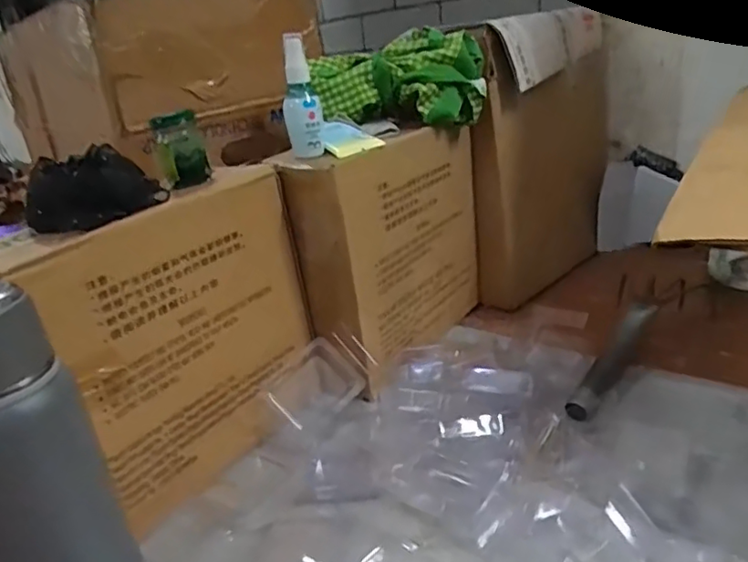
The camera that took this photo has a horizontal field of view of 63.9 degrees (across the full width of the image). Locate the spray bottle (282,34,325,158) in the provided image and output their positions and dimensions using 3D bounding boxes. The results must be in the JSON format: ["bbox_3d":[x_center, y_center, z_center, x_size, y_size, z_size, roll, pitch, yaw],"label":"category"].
[{"bbox_3d":[-0.075,-0.183,0.615,0.038,0.125,0.031,-9,23,-4],"label":"spray bottle"}]

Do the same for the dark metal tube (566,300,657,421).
[{"bbox_3d":[0.260,0.082,0.644,0.028,0.030,0.214,11,29,38],"label":"dark metal tube"}]

